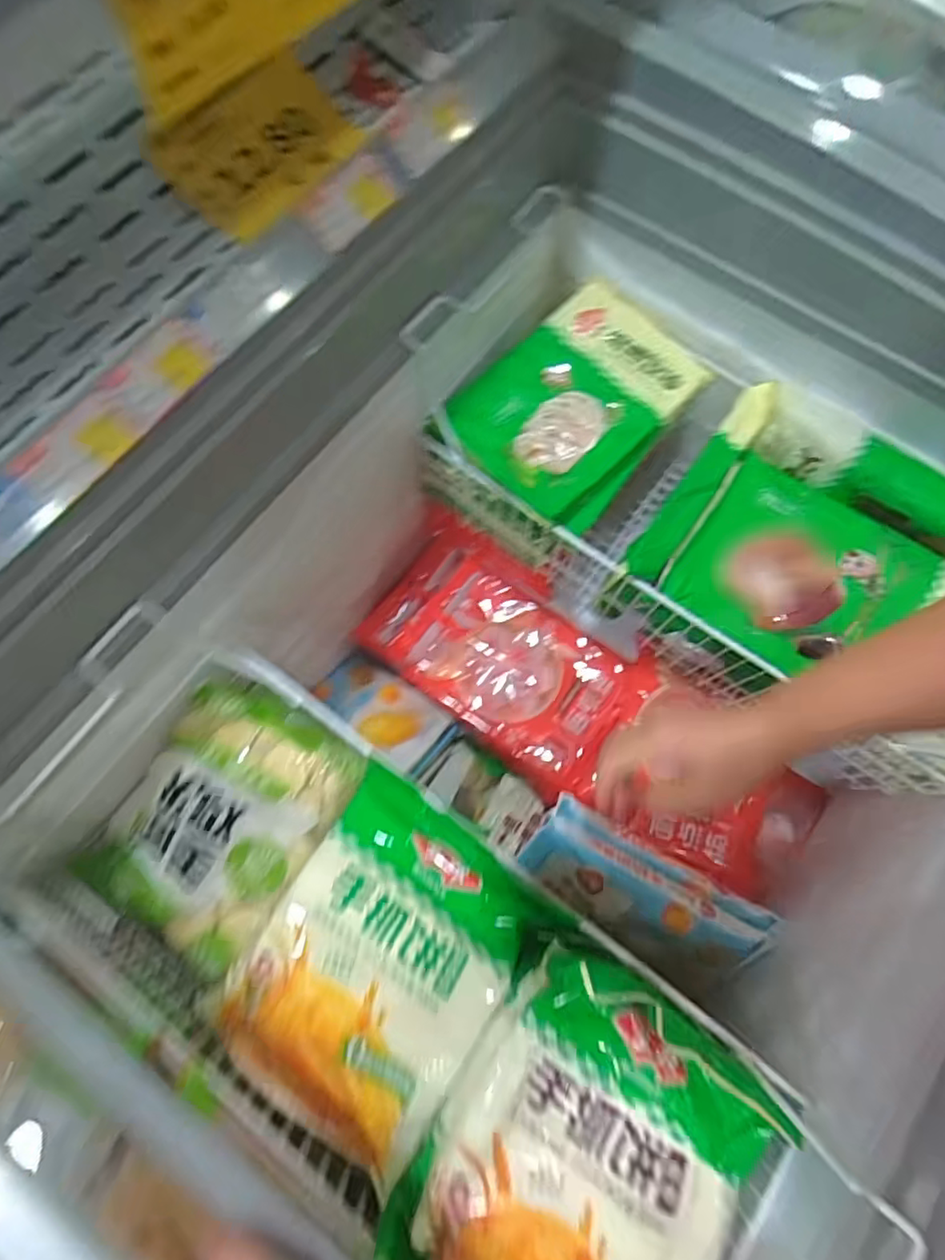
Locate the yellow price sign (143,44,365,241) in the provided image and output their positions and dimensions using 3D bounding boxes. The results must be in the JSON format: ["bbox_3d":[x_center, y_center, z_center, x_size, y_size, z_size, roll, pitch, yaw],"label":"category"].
[{"bbox_3d":[-0.163,-0.373,0.457,0.090,0.019,0.143,39,77,-19],"label":"yellow price sign"}]

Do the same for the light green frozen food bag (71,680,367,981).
[{"bbox_3d":[-0.240,0.178,0.575,0.183,0.052,0.242,33,76,9],"label":"light green frozen food bag"}]

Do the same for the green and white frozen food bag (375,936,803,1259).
[{"bbox_3d":[0.088,0.405,0.454,0.215,0.052,0.257,34,76,10],"label":"green and white frozen food bag"}]

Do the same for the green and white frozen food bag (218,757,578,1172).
[{"bbox_3d":[-0.076,0.284,0.522,0.213,0.039,0.259,34,76,10],"label":"green and white frozen food bag"}]

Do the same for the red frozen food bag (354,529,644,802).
[{"bbox_3d":[0.037,0.041,0.836,0.353,0.057,0.207,37,76,10],"label":"red frozen food bag"}]

